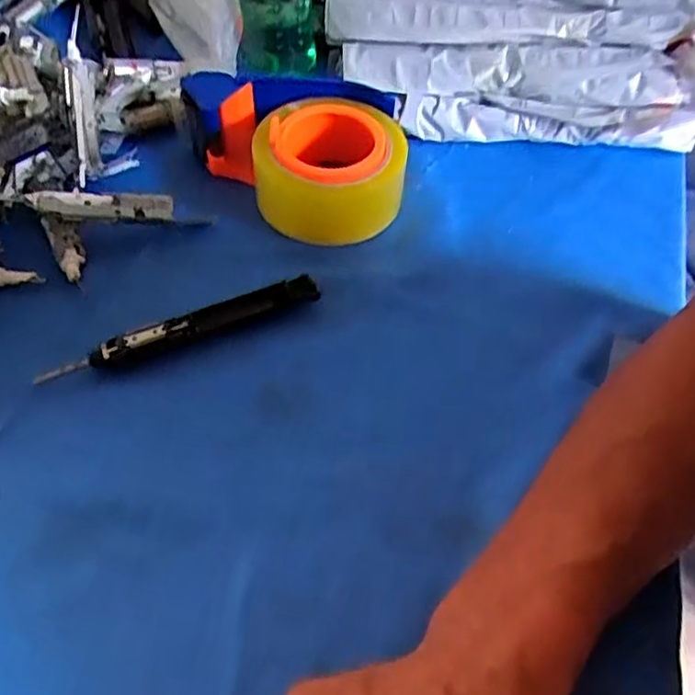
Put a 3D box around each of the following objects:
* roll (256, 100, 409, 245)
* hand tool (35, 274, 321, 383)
[{"bbox_3d":[-0.011,-0.126,0.466,0.099,0.056,0.099,1,54,-2],"label":"roll"},{"bbox_3d":[-0.097,-0.012,0.402,0.165,0.010,0.022,-19,57,-16],"label":"hand tool"}]

